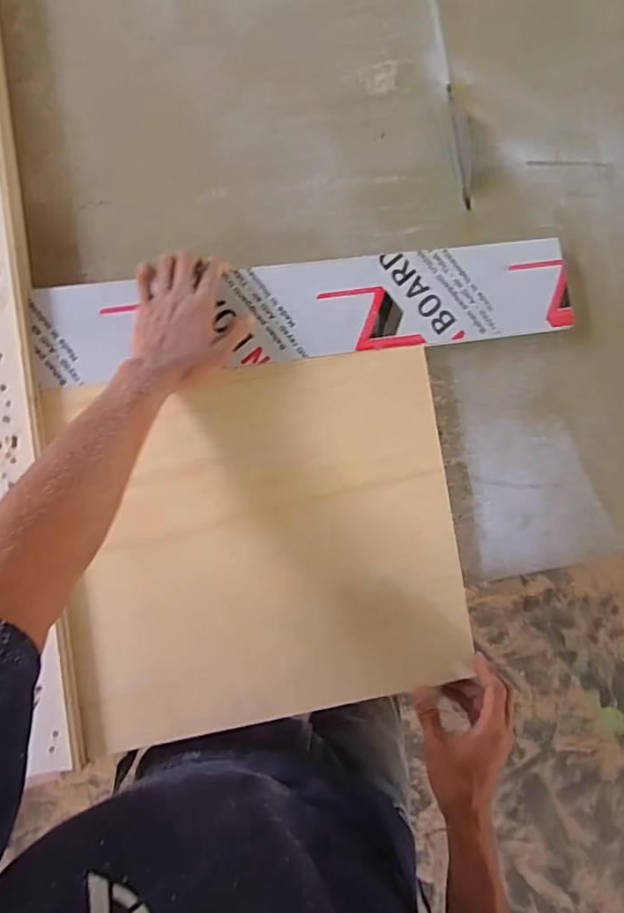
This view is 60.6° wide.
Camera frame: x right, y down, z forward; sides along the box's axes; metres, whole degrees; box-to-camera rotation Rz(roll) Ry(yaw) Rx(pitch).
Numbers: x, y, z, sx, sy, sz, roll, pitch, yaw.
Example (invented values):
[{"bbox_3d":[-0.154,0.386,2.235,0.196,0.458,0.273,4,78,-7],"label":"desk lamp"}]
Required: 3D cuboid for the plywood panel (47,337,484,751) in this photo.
[{"bbox_3d":[-0.045,0.086,0.562,0.400,0.024,0.361,-7,89,-8],"label":"plywood panel"}]

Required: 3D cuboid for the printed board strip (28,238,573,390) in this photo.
[{"bbox_3d":[0.005,-0.164,0.597,0.589,0.014,0.110,-8,89,-7],"label":"printed board strip"}]

